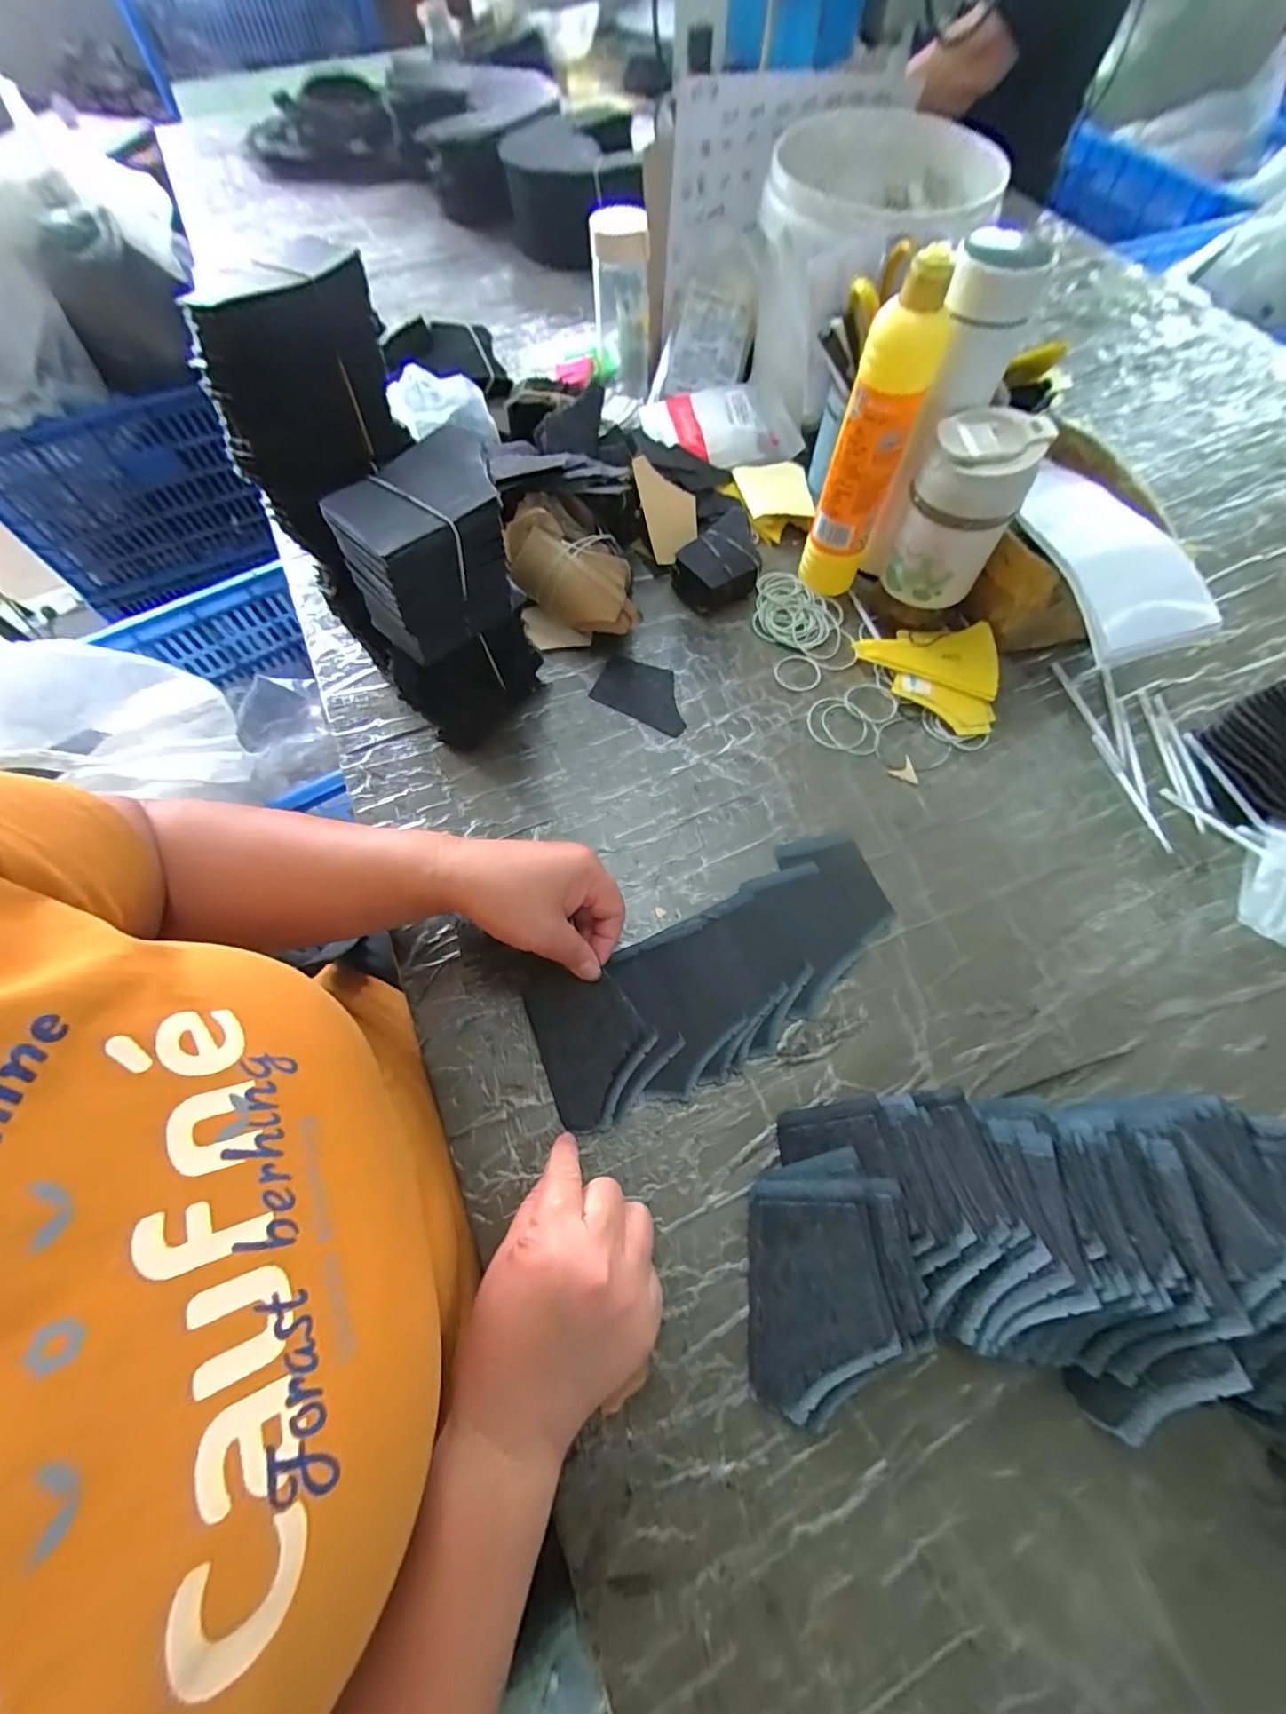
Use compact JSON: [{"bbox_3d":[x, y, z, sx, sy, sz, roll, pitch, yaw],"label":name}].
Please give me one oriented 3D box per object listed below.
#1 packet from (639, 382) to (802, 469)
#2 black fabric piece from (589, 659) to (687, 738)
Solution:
[{"bbox_3d":[0.085,-0.481,0.624,0.166,0.032,0.098,-5,66,-3],"label":"packet"},{"bbox_3d":[0.004,-0.148,0.506,0.091,0.006,0.060,28,69,11],"label":"black fabric piece"}]

